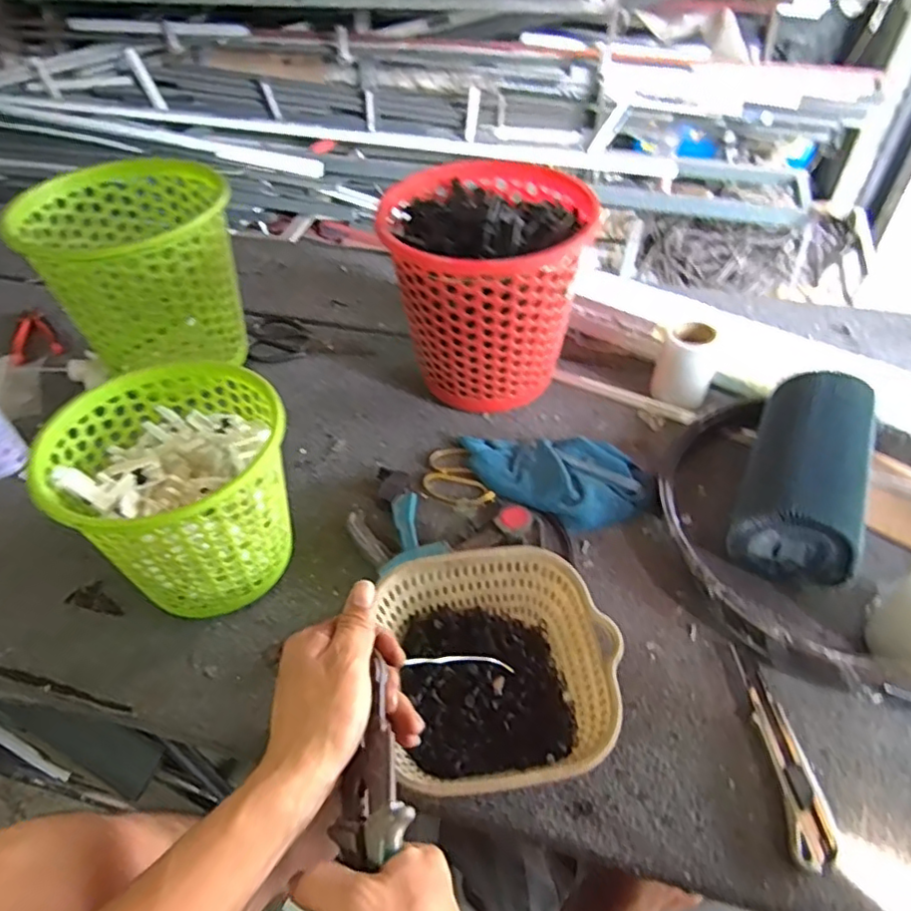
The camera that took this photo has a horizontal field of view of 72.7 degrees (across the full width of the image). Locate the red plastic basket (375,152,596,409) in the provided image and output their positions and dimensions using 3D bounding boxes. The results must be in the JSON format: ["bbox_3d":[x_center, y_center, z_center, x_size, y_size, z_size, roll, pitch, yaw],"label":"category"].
[{"bbox_3d":[0.039,-0.199,0.789,0.233,0.251,0.246,11,47,11],"label":"red plastic basket"}]

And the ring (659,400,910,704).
[{"bbox_3d":[0.396,0.084,0.638,0.361,0.067,0.333,-1,45,1],"label":"ring"}]

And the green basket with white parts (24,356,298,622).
[{"bbox_3d":[-0.252,0.049,0.597,0.194,0.196,0.202,-35,55,-28],"label":"green basket with white parts"}]

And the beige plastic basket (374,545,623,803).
[{"bbox_3d":[0.034,0.186,0.527,0.190,0.088,0.191,-5,45,-3],"label":"beige plastic basket"}]

